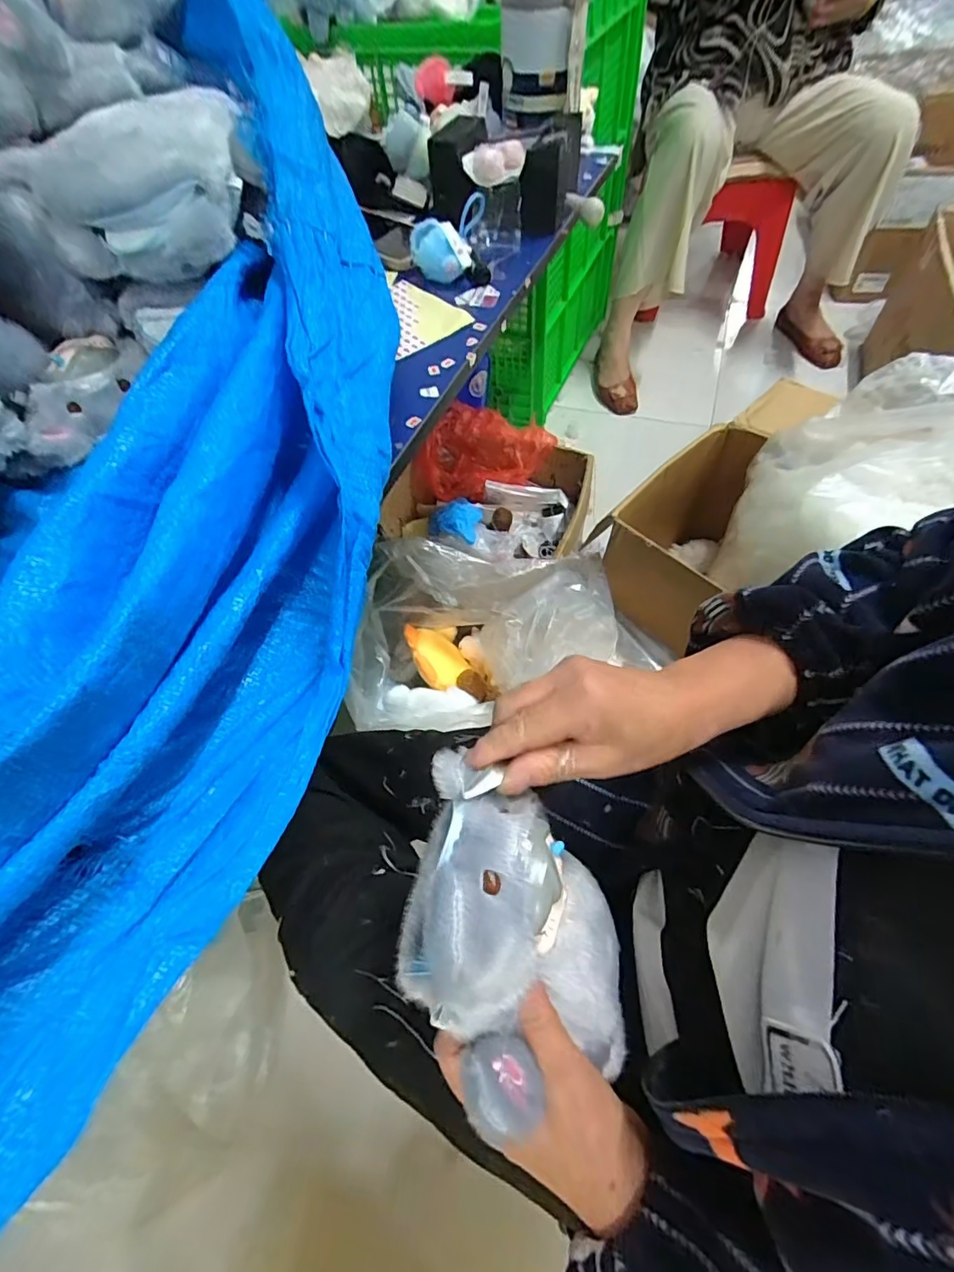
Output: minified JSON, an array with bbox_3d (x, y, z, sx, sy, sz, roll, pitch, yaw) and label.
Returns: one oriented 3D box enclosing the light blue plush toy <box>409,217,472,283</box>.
[{"bbox_3d":[-0.037,-0.393,0.527,0.065,0.049,0.024,14,40,13],"label":"light blue plush toy"}]

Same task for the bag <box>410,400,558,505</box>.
[{"bbox_3d":[0.004,-0.318,0.896,0.240,0.103,0.127,-6,57,0],"label":"bag"}]

